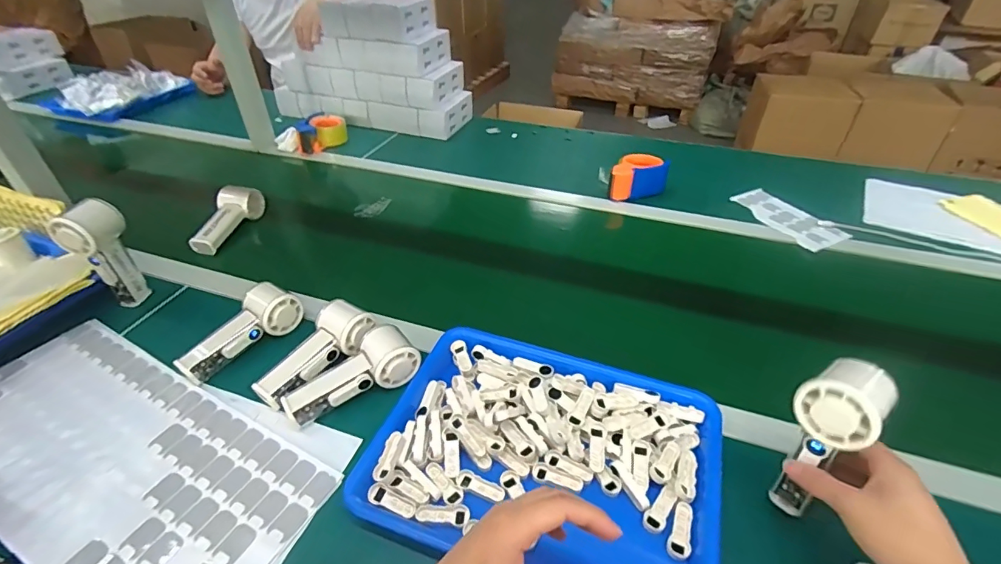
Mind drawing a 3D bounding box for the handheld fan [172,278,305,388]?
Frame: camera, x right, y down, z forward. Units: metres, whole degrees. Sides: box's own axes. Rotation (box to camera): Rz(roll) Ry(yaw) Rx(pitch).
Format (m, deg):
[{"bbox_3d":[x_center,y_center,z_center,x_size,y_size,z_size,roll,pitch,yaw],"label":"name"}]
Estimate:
[{"bbox_3d":[-0.337,0.060,0.600,0.061,0.052,0.153,21,44,24],"label":"handheld fan"}]

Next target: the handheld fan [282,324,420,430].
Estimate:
[{"bbox_3d":[-0.176,0.108,0.547,0.155,0.051,0.062,-23,45,-25],"label":"handheld fan"}]

